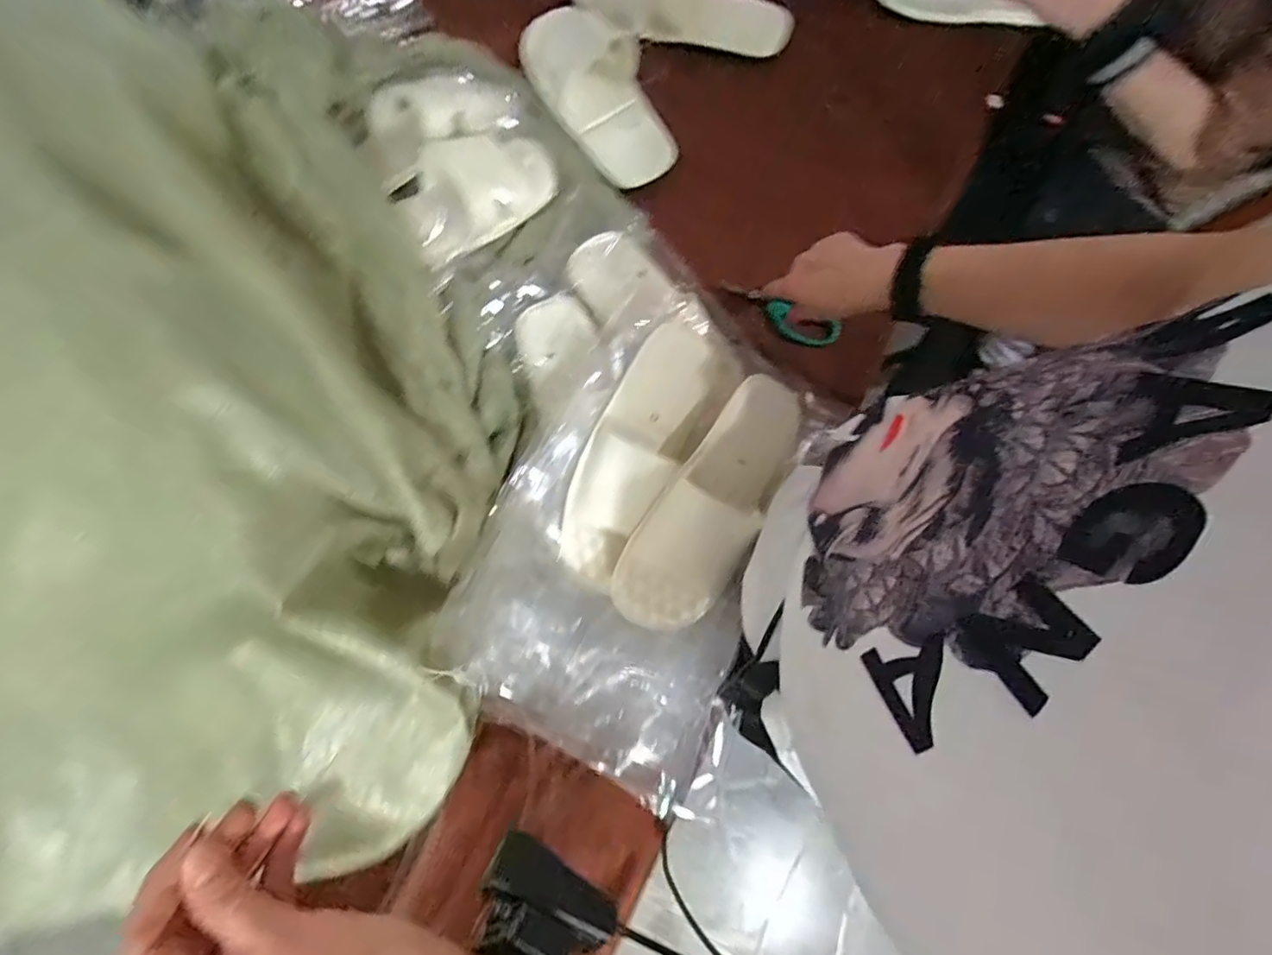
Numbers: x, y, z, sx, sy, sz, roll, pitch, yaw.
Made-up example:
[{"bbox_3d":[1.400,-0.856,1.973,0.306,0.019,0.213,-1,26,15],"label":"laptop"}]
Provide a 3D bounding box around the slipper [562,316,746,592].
[{"bbox_3d":[0.008,-0.032,0.557,0.093,0.066,0.279,29,80,8],"label":"slipper"}]

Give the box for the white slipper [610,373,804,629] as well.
[{"bbox_3d":[0.082,0.025,0.538,0.095,0.059,0.270,35,81,9],"label":"white slipper"}]

